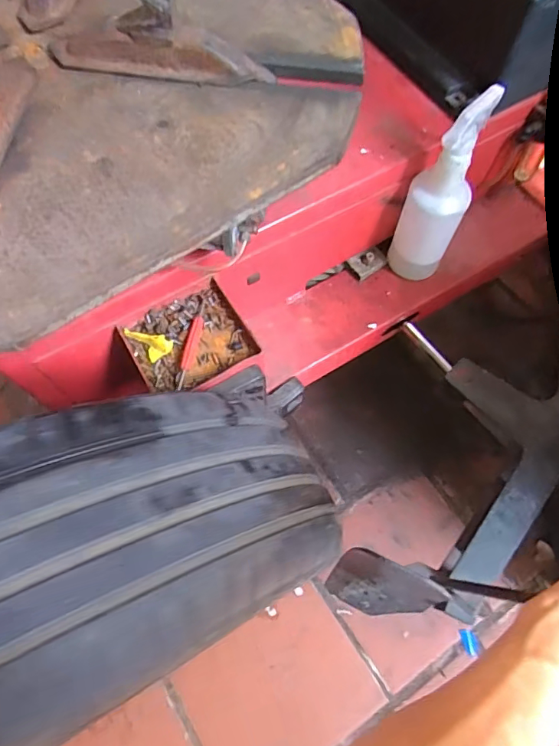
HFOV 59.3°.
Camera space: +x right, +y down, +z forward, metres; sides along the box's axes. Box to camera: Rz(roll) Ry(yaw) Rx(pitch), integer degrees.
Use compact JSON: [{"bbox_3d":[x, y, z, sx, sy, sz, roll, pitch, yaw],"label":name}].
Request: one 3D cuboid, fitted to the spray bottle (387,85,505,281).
[{"bbox_3d":[0.229,-0.255,0.711,0.086,0.288,0.067,19,67,7],"label":"spray bottle"}]

